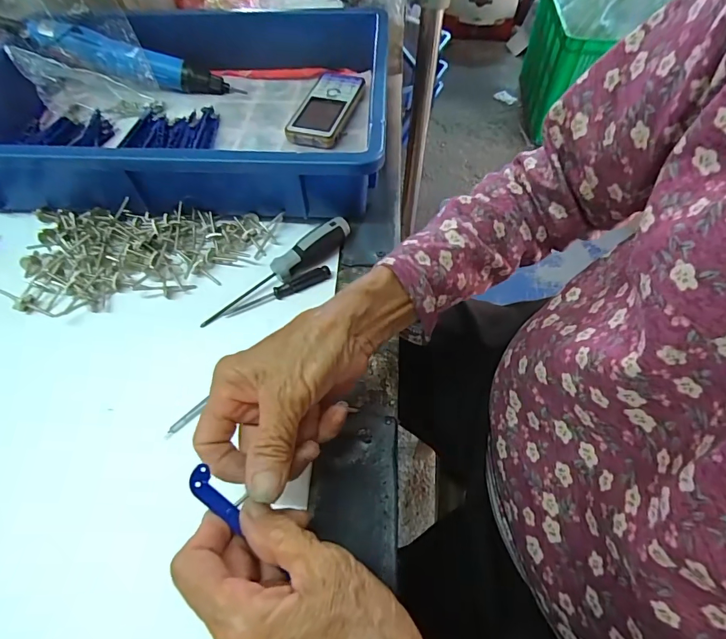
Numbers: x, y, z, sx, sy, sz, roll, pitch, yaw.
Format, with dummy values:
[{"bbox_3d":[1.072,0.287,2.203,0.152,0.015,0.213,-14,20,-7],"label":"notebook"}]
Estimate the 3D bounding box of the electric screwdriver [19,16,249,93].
[{"bbox_3d":[-0.262,-0.302,0.495,0.221,0.030,0.037,11,53,-15],"label":"electric screwdriver"}]

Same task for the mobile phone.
[{"bbox_3d":[-0.041,-0.241,0.484,0.061,0.022,0.132,11,56,9],"label":"mobile phone"}]

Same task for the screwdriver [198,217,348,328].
[{"bbox_3d":[-0.068,-0.041,0.355,0.143,0.026,0.022,-38,62,-22],"label":"screwdriver"}]

